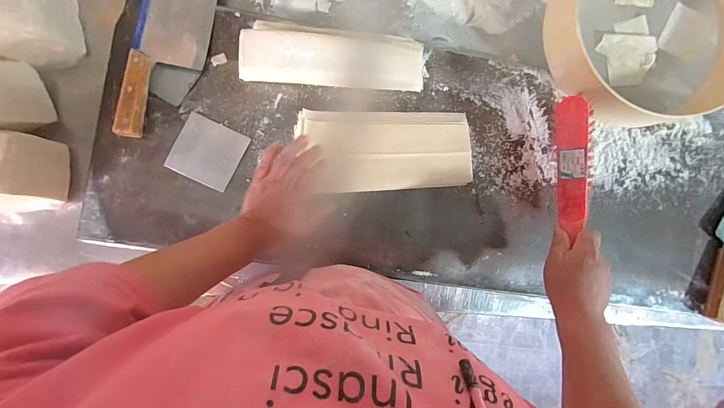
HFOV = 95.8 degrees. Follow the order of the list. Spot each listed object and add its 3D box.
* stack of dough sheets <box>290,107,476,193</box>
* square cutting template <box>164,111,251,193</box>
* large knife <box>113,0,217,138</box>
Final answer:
[{"bbox_3d":[0.038,-0.079,0.486,0.256,0.018,0.119,1,85,-8],"label":"stack of dough sheets"},{"bbox_3d":[-0.217,-0.073,0.460,0.088,0.004,0.085,24,84,-7],"label":"square cutting template"},{"bbox_3d":[-0.261,-0.250,0.451,0.093,0.035,0.324,6,84,-6],"label":"large knife"}]

